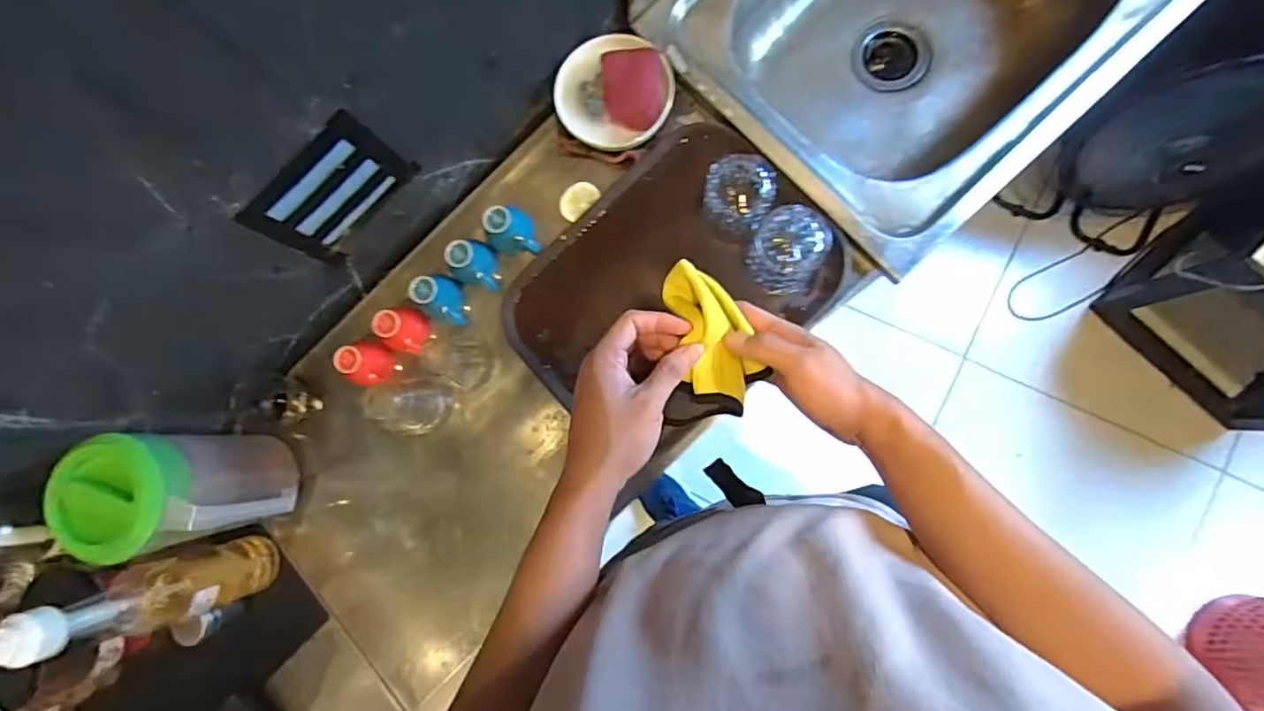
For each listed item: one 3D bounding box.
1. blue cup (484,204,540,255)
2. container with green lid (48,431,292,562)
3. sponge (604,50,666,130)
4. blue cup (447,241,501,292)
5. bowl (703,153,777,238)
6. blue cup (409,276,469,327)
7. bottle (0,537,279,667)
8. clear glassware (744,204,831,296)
[{"bbox_3d":[-0.156,-0.162,0.759,0.068,0.060,0.063,-1,84,7],"label":"blue cup"},{"bbox_3d":[-0.500,0.150,0.675,0.137,0.209,0.116,-20,82,4],"label":"container with green lid"},{"bbox_3d":[0.004,-0.337,0.738,0.078,0.007,0.097,-4,93,7],"label":"sponge"},{"bbox_3d":[-0.208,-0.119,0.771,0.047,0.075,0.051,-1,84,7],"label":"blue cup"},{"bbox_3d":[0.128,-0.188,0.705,0.079,0.075,0.086,2,84,7],"label":"bowl"},{"bbox_3d":[-0.245,-0.076,0.763,0.066,0.062,0.050,27,88,9],"label":"blue cup"},{"bbox_3d":[-0.530,0.266,0.614,0.070,0.342,0.075,-16,82,5],"label":"bottle"},{"bbox_3d":[0.183,-0.122,0.705,0.083,0.112,0.083,18,86,8],"label":"clear glassware"}]

